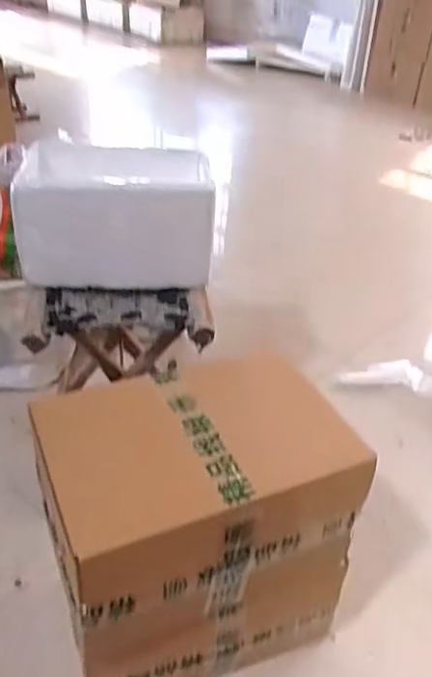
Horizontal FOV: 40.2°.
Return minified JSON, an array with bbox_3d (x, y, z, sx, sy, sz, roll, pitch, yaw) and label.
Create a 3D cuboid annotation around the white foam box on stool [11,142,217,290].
[{"bbox_3d":[-0.161,-0.193,0.959,0.285,0.171,0.174,-4,35,-8],"label":"white foam box on stool"}]

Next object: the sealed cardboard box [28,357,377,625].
[{"bbox_3d":[-0.022,0.178,0.733,0.344,0.178,0.231,-13,37,-20],"label":"sealed cardboard box"}]

